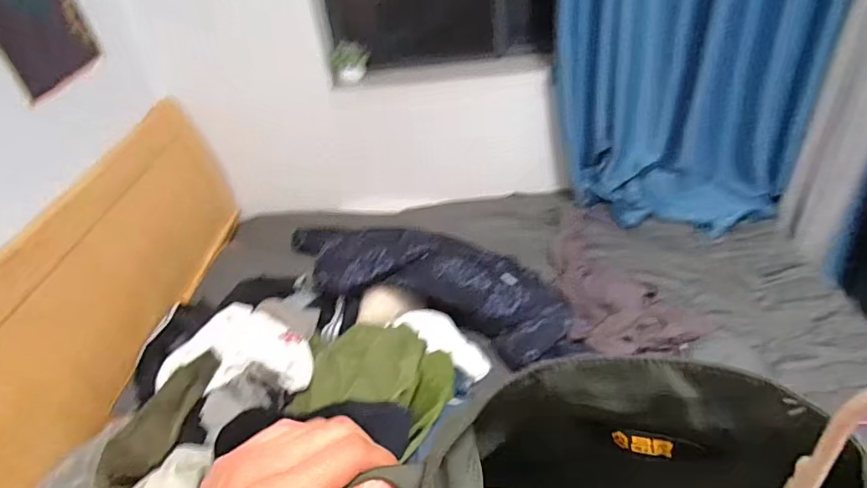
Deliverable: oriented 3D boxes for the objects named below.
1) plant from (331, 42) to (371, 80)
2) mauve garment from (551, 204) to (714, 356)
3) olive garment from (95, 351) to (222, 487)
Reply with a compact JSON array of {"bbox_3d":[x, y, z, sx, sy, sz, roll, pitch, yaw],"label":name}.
[{"bbox_3d":[-0.296,-0.660,1.774,0.130,0.104,0.137,-7,37,0],"label":"plant"},{"bbox_3d":[0.519,0.108,1.485,0.278,0.140,0.588,-9,37,-2],"label":"mauve garment"},{"bbox_3d":[-0.596,0.384,1.057,0.121,0.057,0.332,7,40,18],"label":"olive garment"}]

